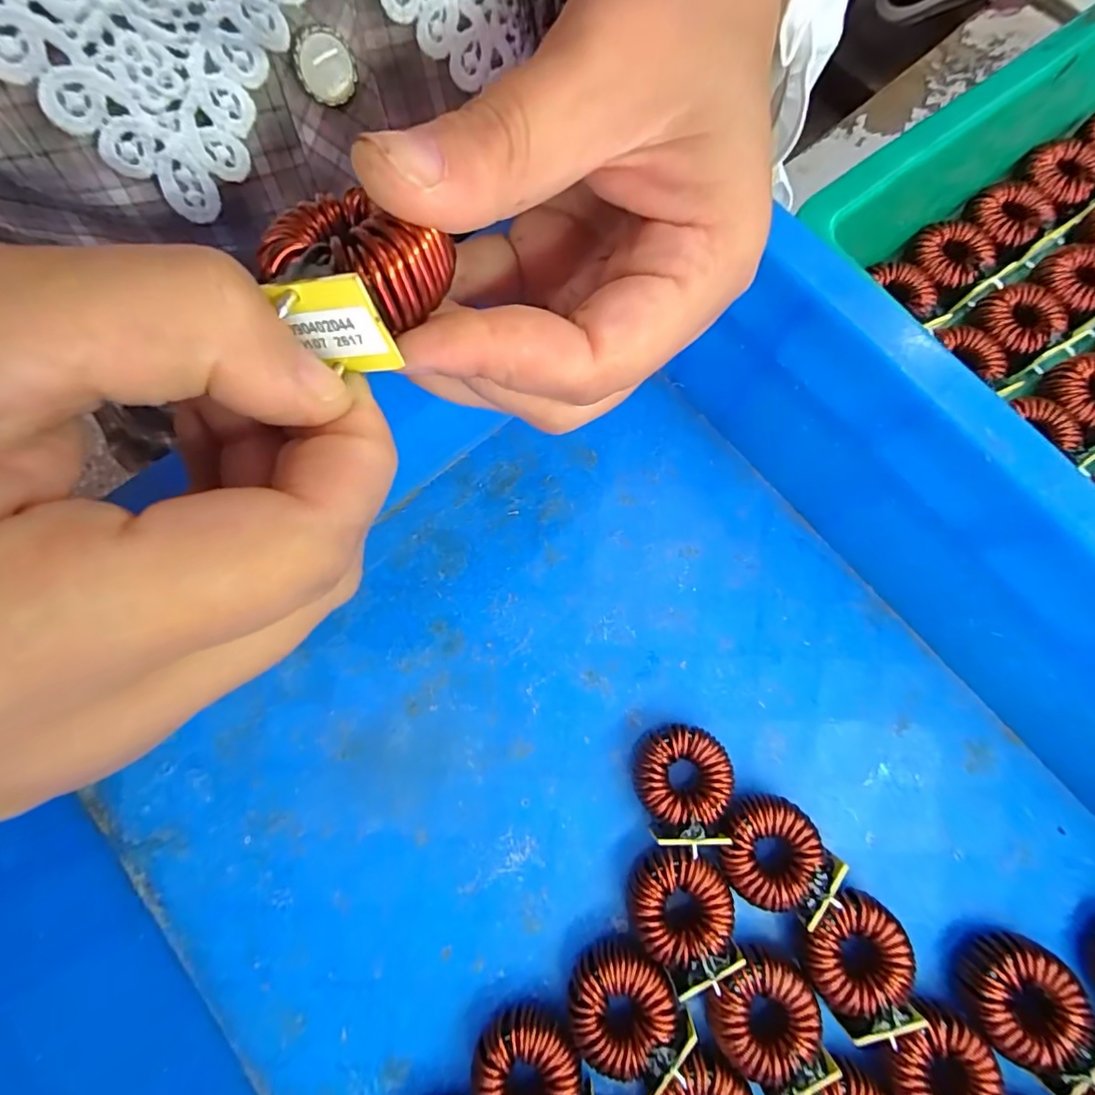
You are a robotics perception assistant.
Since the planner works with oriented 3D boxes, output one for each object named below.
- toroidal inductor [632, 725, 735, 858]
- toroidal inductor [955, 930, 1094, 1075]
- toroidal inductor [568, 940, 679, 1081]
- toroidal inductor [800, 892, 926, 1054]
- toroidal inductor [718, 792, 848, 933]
[{"bbox_3d":[0.051,0.089,0.196,0.034,0.020,0.040,-10,78,-1],"label":"toroidal inductor"},{"bbox_3d":[0.163,0.157,0.180,0.034,0.018,0.035,0,78,1],"label":"toroidal inductor"},{"bbox_3d":[0.024,0.158,0.181,0.036,0.018,0.035,0,78,1],"label":"toroidal inductor"},{"bbox_3d":[0.110,0.147,0.183,0.035,0.019,0.041,-31,79,-5],"label":"toroidal inductor"},{"bbox_3d":[0.082,0.114,0.191,0.035,0.020,0.041,-40,80,-6],"label":"toroidal inductor"}]

